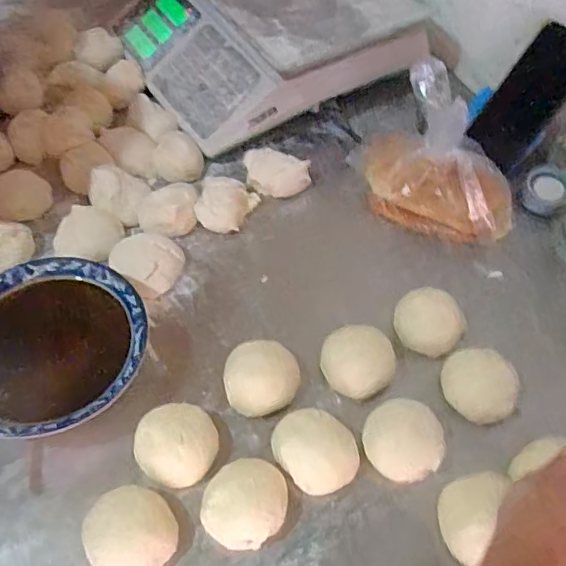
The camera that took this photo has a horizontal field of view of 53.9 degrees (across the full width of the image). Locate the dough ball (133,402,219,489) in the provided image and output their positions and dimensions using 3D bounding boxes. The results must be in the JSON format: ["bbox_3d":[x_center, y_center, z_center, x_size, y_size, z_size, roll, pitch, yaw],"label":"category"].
[{"bbox_3d":[-0.088,0.135,0.470,0.063,0.045,0.064,1,56,-1],"label":"dough ball"}]

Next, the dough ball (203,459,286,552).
[{"bbox_3d":[-0.030,0.178,0.452,0.061,0.032,0.068,18,57,10],"label":"dough ball"}]

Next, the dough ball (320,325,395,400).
[{"bbox_3d":[0.068,0.076,0.517,0.063,0.056,0.051,7,56,3],"label":"dough ball"}]

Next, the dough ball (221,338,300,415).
[{"bbox_3d":[-0.019,0.087,0.509,0.068,0.039,0.061,-13,57,-11],"label":"dough ball"}]

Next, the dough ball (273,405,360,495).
[{"bbox_3d":[0.027,0.139,0.467,0.057,0.030,0.070,-30,62,-21],"label":"dough ball"}]

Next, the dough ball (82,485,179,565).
[{"bbox_3d":[-0.118,0.196,0.434,0.064,0.052,0.063,1,56,-1],"label":"dough ball"}]

